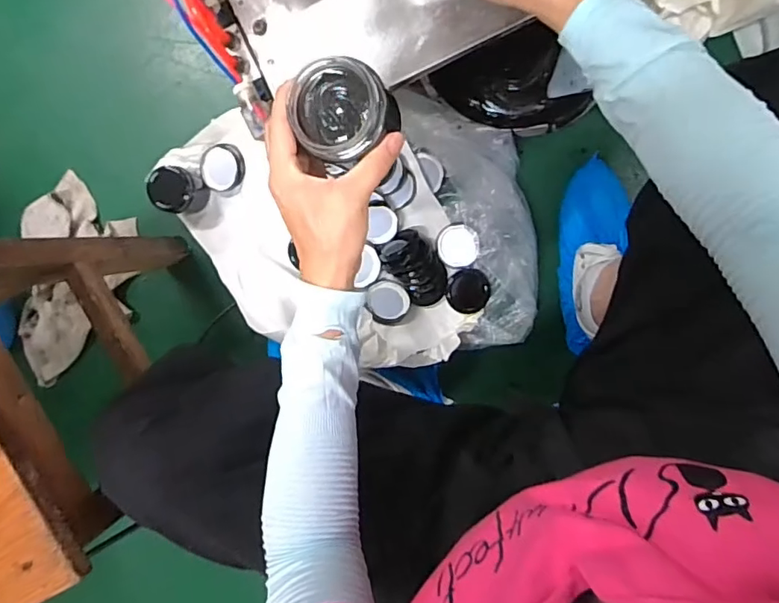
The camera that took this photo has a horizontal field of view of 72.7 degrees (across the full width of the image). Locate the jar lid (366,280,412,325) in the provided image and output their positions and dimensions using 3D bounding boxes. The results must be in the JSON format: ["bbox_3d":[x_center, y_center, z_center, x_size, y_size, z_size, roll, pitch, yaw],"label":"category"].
[{"bbox_3d":[0.000,0.001,0.759,0.060,0.008,0.063,4,74,-15],"label":"jar lid"}]

